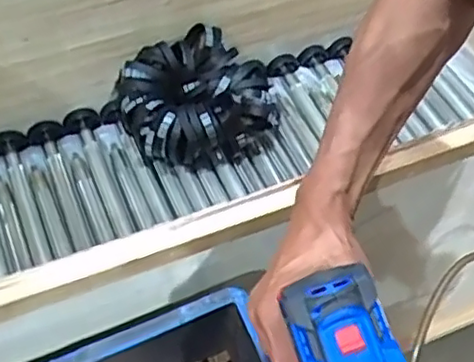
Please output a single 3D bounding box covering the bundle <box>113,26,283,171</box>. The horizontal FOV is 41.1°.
[{"bbox_3d":[-0.073,-0.162,1.164,0.279,0.122,0.255,0,54,0],"label":"bundle"}]

